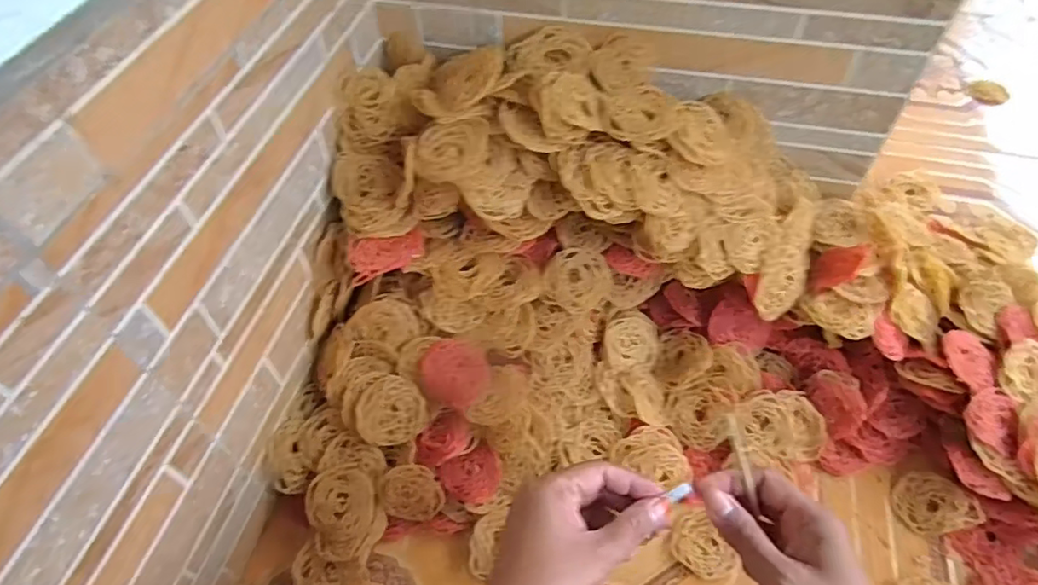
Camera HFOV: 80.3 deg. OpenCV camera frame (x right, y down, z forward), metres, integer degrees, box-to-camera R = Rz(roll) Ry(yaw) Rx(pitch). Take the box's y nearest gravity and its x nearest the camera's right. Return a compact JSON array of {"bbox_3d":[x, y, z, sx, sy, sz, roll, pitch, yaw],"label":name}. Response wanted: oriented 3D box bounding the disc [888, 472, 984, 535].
[{"bbox_3d":[0.382,0.192,0.567,0.064,0.004,0.055,-23,57,13],"label":"disc"}]

